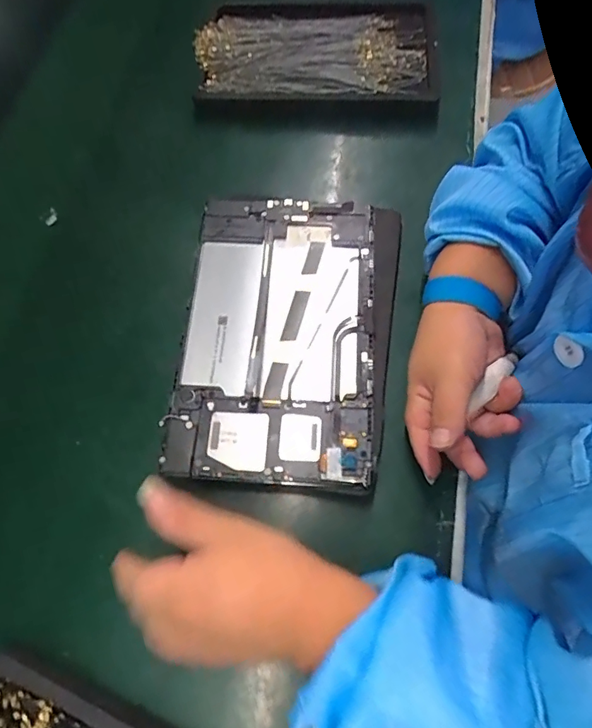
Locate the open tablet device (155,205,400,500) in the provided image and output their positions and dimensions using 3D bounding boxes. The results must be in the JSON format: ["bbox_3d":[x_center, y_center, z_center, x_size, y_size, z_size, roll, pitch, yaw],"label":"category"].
[{"bbox_3d":[-0.008,-0.028,0.374,0.160,0.018,0.237,6,69,4],"label":"open tablet device"}]

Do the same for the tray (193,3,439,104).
[{"bbox_3d":[0.020,-0.307,0.483,0.240,0.029,0.134,-4,69,1],"label":"tray"}]

